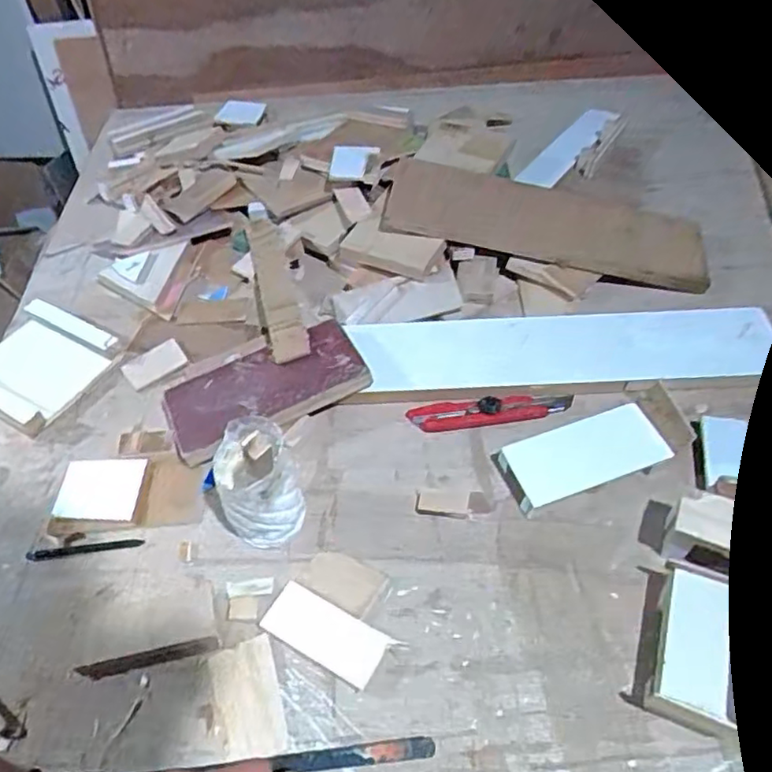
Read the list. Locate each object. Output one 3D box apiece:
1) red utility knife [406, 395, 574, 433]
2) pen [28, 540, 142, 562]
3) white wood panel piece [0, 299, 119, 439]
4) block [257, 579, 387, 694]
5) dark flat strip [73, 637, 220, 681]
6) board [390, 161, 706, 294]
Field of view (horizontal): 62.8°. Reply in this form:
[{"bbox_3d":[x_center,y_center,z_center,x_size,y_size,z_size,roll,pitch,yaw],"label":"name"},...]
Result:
[{"bbox_3d":[0.105,0.025,0.631,0.161,0.013,0.031,-5,50,-1],"label":"red utility knife"},{"bbox_3d":[-0.265,0.143,0.556,0.100,0.004,0.009,-6,47,-3],"label":"pen"},{"bbox_3d":[-0.379,-0.023,0.684,0.134,0.035,0.134,20,51,20],"label":"white wood panel piece"},{"bbox_3d":[-0.048,0.193,0.494,0.094,0.011,0.041,22,52,21],"label":"block"},{"bbox_3d":[-0.184,0.211,0.491,0.108,0.011,0.011,-10,48,-6],"label":"dark flat strip"},{"bbox_3d":[0.196,-0.201,0.775,0.385,0.028,0.123,12,62,-3],"label":"board"}]

